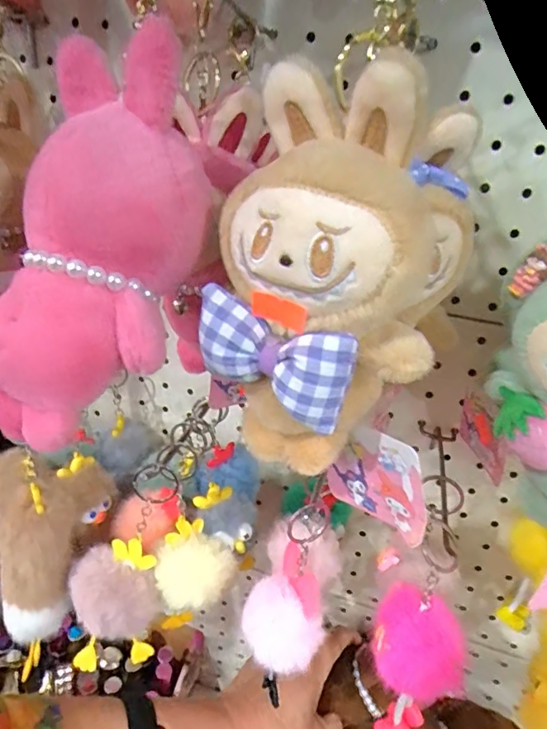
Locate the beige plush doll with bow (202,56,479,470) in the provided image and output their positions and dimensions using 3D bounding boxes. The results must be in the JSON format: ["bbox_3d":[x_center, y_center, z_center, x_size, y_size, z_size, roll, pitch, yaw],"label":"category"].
[{"bbox_3d":[0.016,-0.025,0.189,0.092,0.152,0.049,17,26,22],"label":"beige plush doll with bow"}]

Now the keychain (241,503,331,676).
[{"bbox_3d":[0.007,0.148,0.308,0.051,0.065,0.050,6,24,-2],"label":"keychain"}]

